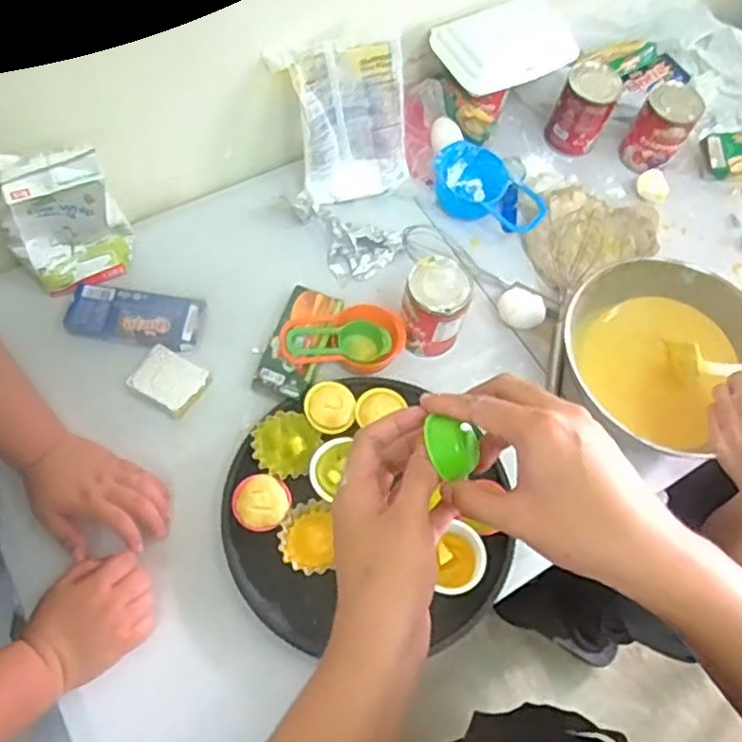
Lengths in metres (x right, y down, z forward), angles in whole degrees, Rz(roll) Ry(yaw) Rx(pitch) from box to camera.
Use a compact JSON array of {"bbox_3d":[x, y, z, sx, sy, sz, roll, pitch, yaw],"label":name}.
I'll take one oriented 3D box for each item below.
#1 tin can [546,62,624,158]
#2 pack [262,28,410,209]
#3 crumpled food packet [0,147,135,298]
[{"bbox_3d":[0.284,-0.350,0.925,0.067,0.105,0.068,2,63,-3],"label":"tin can"},{"bbox_3d":[-0.028,-0.294,0.814,0.144,0.181,0.026,-14,32,-9],"label":"pack"},{"bbox_3d":[-0.314,-0.150,0.712,0.116,0.190,0.045,-20,66,-14],"label":"crumpled food packet"}]

